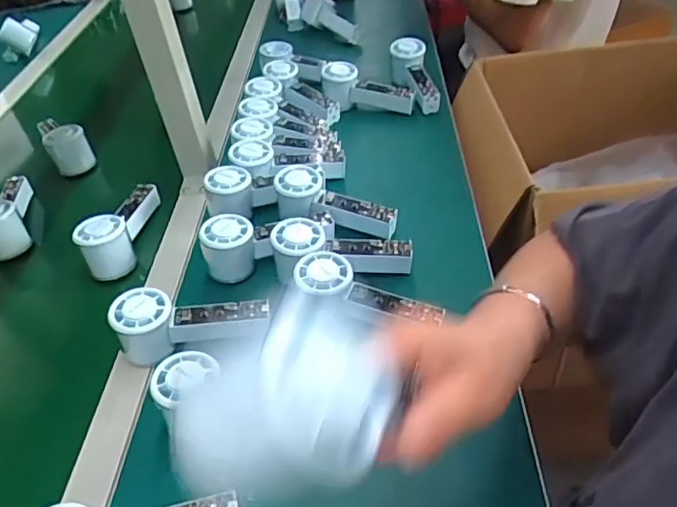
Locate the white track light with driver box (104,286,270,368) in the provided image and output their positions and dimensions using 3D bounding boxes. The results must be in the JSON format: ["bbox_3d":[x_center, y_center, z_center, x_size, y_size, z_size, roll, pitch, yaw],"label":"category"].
[{"bbox_3d":[-0.145,0.070,0.552,0.149,0.060,0.057,-5,43,3],"label":"white track light with driver box"}]

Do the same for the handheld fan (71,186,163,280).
[{"bbox_3d":[-0.276,-0.041,0.694,0.062,0.058,0.157,-5,43,3],"label":"handheld fan"}]

